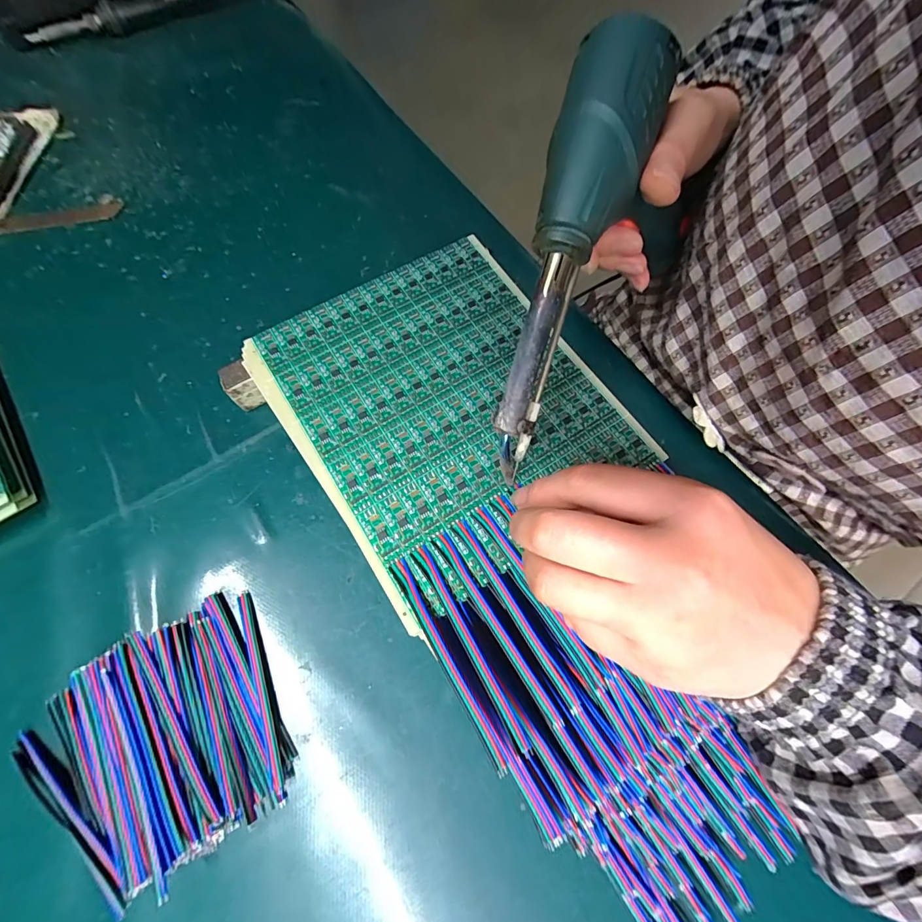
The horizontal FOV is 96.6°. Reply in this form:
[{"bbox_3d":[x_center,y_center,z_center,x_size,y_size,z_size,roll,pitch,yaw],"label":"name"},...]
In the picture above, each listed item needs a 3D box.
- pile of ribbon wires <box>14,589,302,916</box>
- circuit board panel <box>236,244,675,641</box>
[{"bbox_3d":[-0.146,0.137,0.196,0.111,0.020,0.102,-31,72,-13],"label":"pile of ribbon wires"},{"bbox_3d":[-0.010,-0.037,0.238,0.166,0.007,0.186,-33,73,-14],"label":"circuit board panel"}]

